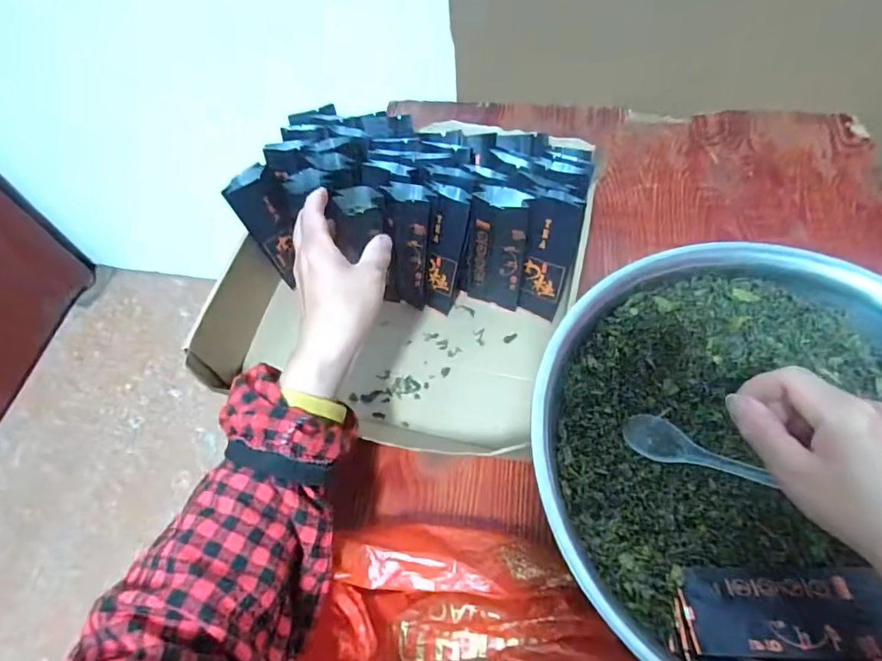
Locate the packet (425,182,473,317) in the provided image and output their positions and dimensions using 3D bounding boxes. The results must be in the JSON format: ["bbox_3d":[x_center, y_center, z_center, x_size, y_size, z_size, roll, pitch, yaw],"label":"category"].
[{"bbox_3d":[0.004,-0.076,0.484,0.038,0.129,0.025,18,38,14],"label":"packet"}]

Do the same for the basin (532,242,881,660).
[{"bbox_3d":[0.227,0.088,0.373,0.311,0.110,0.298,-2,60,3],"label":"basin"}]

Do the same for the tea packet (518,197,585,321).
[{"bbox_3d":[0.099,-0.062,0.468,0.045,0.126,0.018,11,41,10],"label":"tea packet"}]

